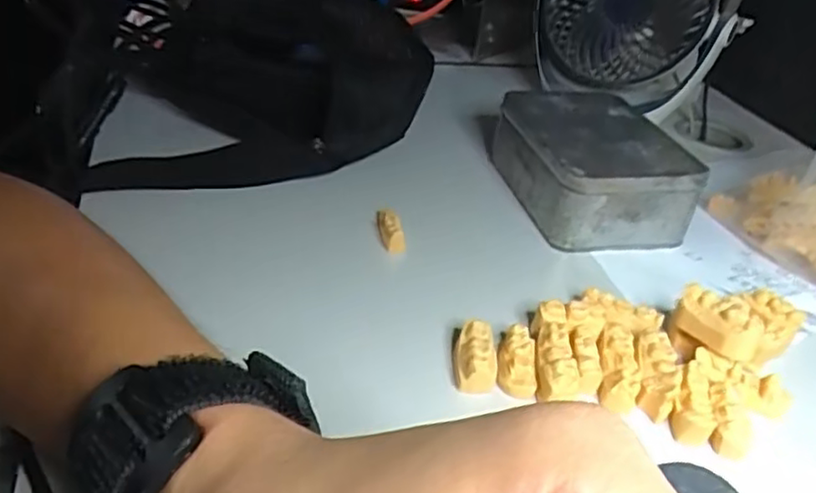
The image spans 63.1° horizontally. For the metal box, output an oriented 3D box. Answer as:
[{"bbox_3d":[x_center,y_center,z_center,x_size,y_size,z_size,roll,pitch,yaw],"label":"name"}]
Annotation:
[{"bbox_3d":[0.117,-0.053,0.432,0.094,0.054,0.118,-1,36,-16],"label":"metal box"}]

